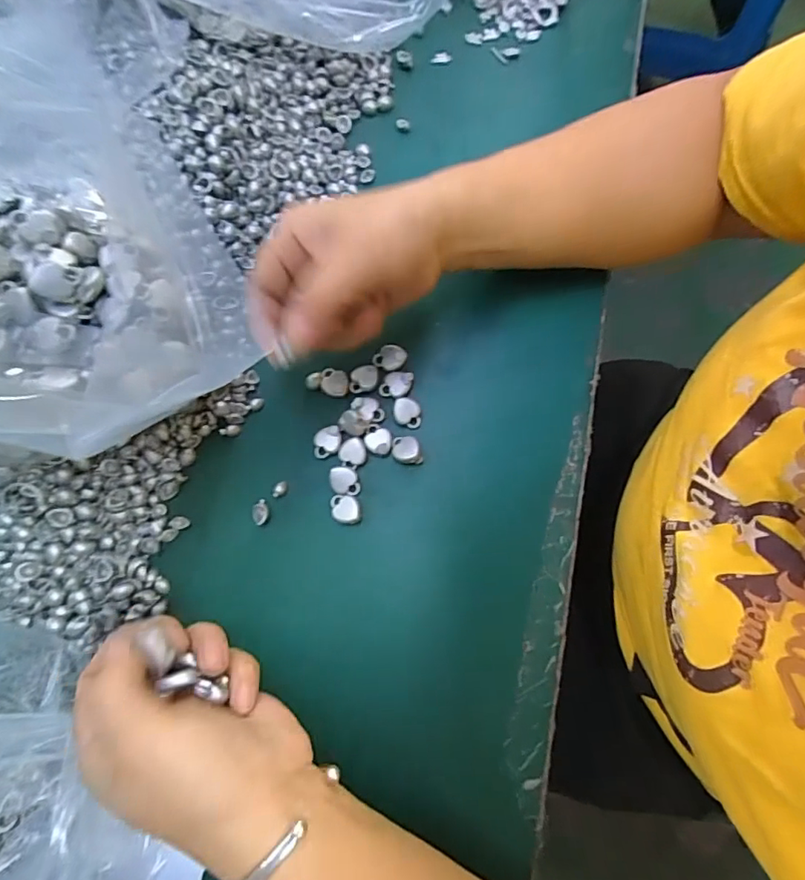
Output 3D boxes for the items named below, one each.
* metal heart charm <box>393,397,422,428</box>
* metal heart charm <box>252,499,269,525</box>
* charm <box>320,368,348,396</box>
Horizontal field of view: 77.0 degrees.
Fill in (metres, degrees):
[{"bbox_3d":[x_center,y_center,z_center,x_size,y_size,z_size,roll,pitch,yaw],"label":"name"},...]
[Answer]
[{"bbox_3d":[0.003,-0.017,0.310,0.016,0.008,0.016,0,77,1],"label":"metal heart charm"},{"bbox_3d":[-0.084,0.043,0.301,0.010,0.004,0.015,-2,77,1],"label":"metal heart charm"},{"bbox_3d":[-0.043,-0.037,0.317,0.017,0.004,0.016,0,77,1],"label":"charm"}]

